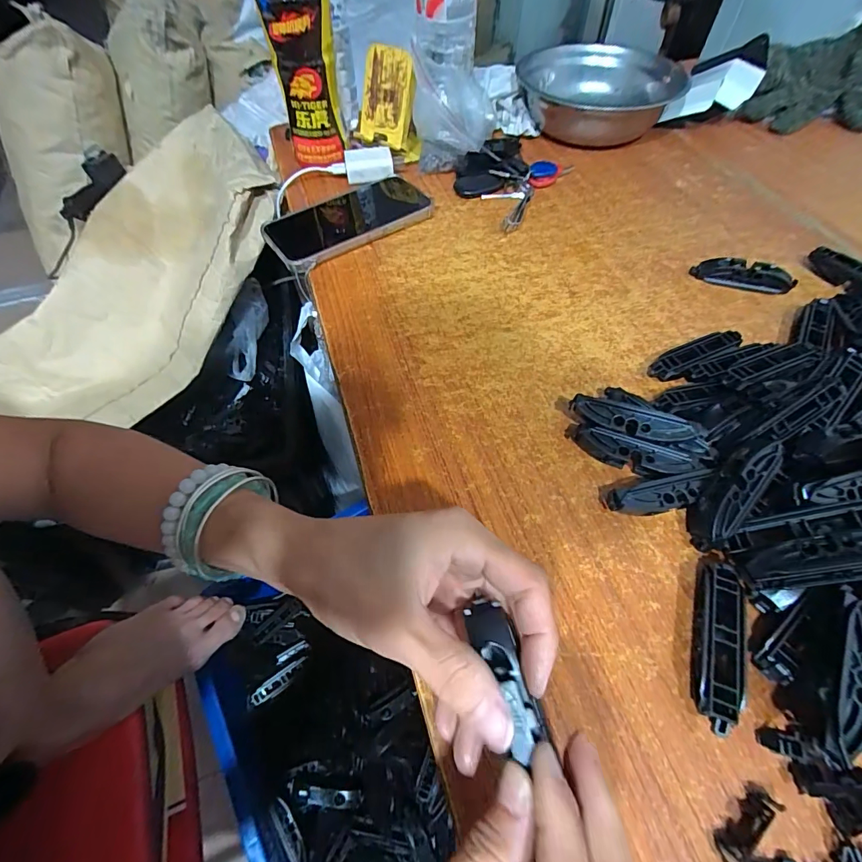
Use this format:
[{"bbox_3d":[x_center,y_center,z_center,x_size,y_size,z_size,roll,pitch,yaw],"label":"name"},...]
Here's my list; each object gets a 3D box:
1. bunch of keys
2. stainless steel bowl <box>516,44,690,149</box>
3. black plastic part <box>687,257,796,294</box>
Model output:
[{"bbox_3d":[0.090,-0.287,0.469,0.114,0.024,0.147,39,66,24],"label":"bunch of keys"},{"bbox_3d":[0.205,-0.418,0.529,0.186,0.059,0.164,19,59,14],"label":"stainless steel bowl"},{"bbox_3d":[0.275,-0.136,0.370,0.079,0.020,0.015,19,59,14],"label":"black plastic part"}]

